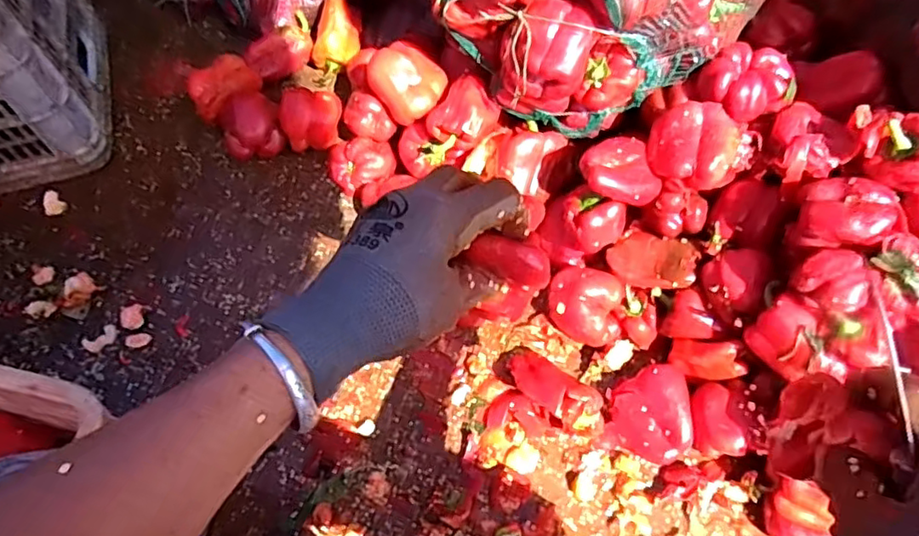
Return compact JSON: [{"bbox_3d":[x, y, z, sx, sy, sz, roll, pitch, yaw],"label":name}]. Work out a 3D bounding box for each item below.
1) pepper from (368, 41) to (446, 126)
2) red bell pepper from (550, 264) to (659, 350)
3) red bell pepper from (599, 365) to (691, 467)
[{"bbox_3d":[-0.076,-0.254,0.819,0.099,0.062,0.086,44,85,-13],"label":"pepper"},{"bbox_3d":[0.172,0.060,0.742,0.137,0.075,0.077,27,65,14],"label":"red bell pepper"},{"bbox_3d":[0.220,0.165,0.698,0.098,0.053,0.106,15,63,8],"label":"red bell pepper"}]

